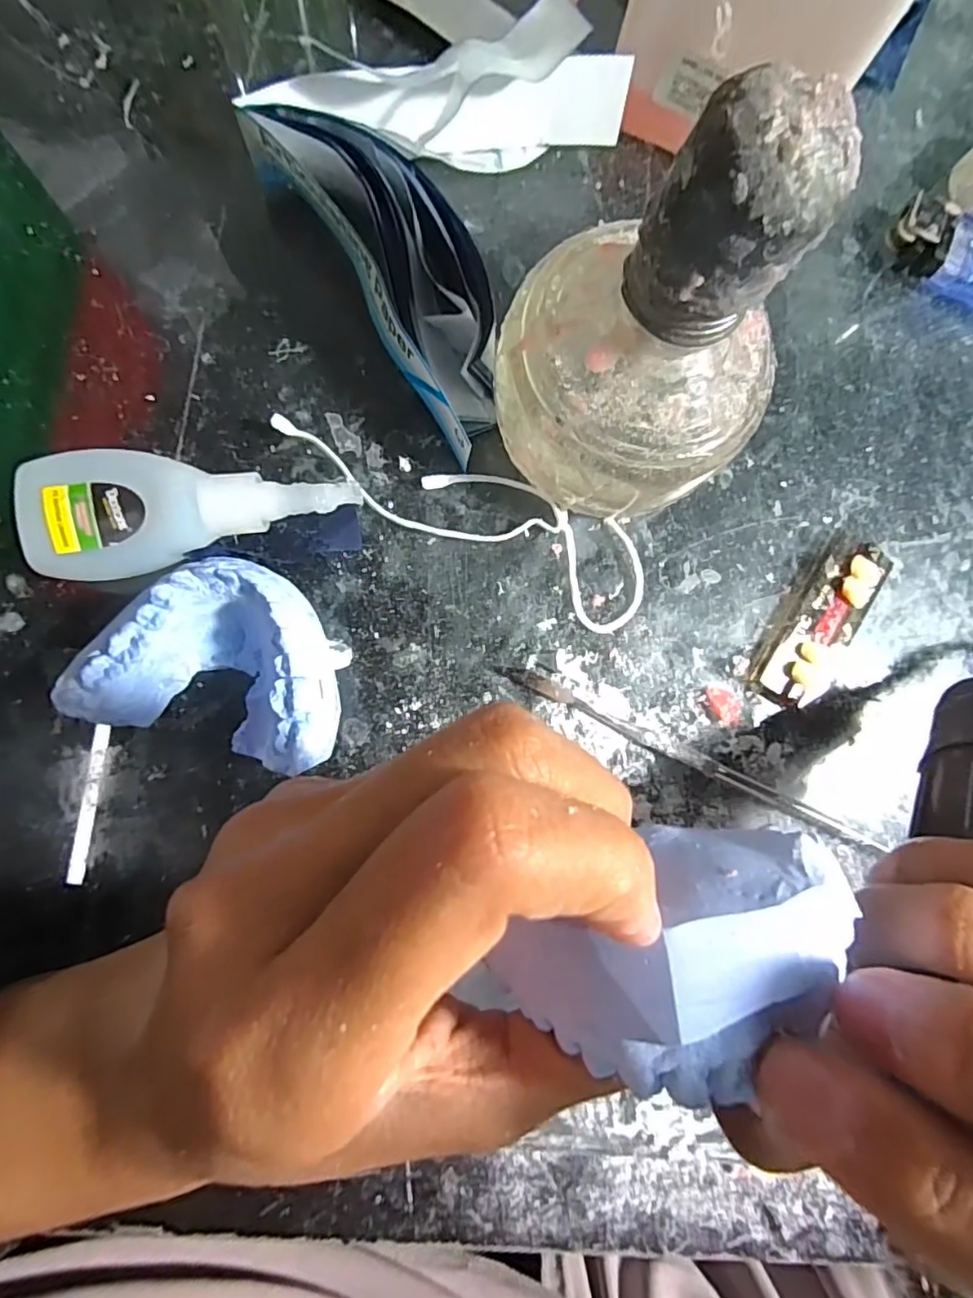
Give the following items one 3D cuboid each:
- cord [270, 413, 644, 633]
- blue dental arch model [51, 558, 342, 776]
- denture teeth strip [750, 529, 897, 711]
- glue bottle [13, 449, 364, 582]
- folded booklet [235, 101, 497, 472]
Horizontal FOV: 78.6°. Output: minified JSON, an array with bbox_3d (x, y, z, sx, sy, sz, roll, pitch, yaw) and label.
[{"bbox_3d":[-0.004,-0.047,0.186,0.126,0.015,0.033,27,84,-4],"label":"cord"},{"bbox_3d":[-0.073,0.003,0.169,0.070,0.024,0.052,19,85,-5],"label":"blue dental arch model"},{"bbox_3d":[0.112,-0.010,0.199,0.023,0.009,0.061,36,83,-3],"label":"denture teeth strip"},{"bbox_3d":[-0.083,-0.040,0.173,0.087,0.021,0.033,-8,87,-7],"label":"glue bottle"},{"bbox_3d":[-0.025,-0.115,0.183,0.035,0.024,0.106,-35,91,-7],"label":"folded booklet"}]

